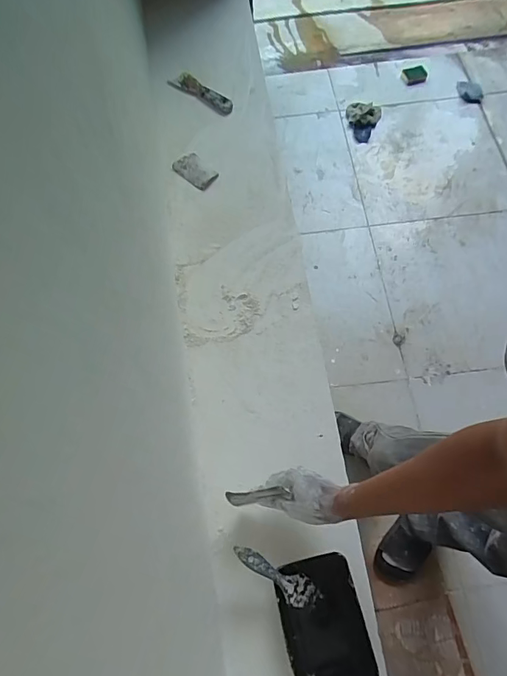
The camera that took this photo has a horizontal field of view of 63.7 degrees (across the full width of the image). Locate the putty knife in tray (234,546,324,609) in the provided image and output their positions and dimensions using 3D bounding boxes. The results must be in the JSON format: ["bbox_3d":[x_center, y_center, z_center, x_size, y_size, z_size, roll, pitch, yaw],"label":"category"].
[{"bbox_3d":[0.035,0.350,0.598,0.154,0.013,0.042,39,72,-16],"label":"putty knife in tray"}]

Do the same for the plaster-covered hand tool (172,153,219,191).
[{"bbox_3d":[-0.133,-0.381,0.924,0.061,0.008,0.100,-43,74,-14],"label":"plaster-covered hand tool"}]

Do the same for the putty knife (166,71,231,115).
[{"bbox_3d":[-0.125,-0.595,0.985,0.176,0.020,0.040,36,74,14],"label":"putty knife"}]

